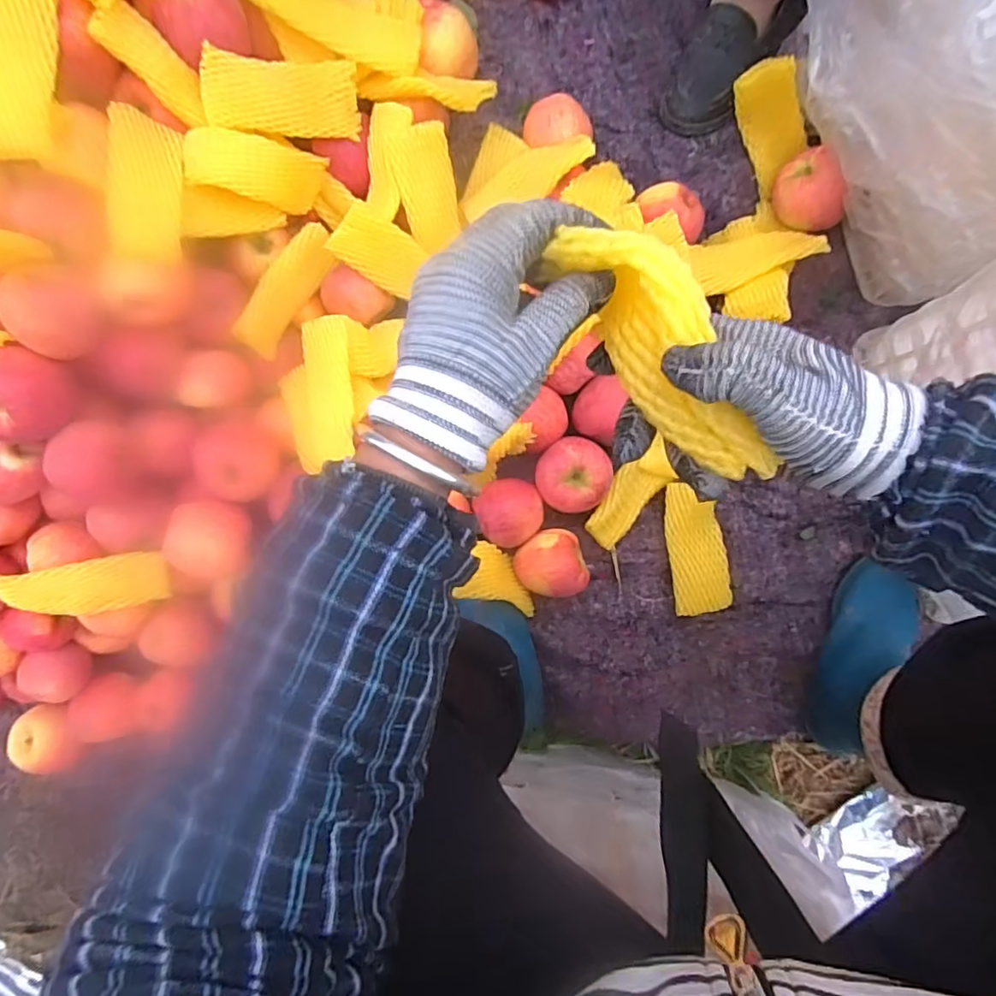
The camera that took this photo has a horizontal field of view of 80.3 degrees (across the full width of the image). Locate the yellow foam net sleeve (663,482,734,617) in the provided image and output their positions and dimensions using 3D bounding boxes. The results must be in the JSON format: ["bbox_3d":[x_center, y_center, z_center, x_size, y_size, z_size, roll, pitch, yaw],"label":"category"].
[{"bbox_3d":[0.227,0.057,0.673,0.063,0.026,0.146,-6,87,3],"label":"yellow foam net sleeve"}]

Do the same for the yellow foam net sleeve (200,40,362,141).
[{"bbox_3d":[-0.216,-0.406,0.596,0.148,0.009,0.067,-10,128,-24],"label":"yellow foam net sleeve"}]

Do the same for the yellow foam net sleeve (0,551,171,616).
[{"bbox_3d":[-0.430,0.093,0.620,0.147,0.036,0.058,-4,87,-36],"label":"yellow foam net sleeve"}]

